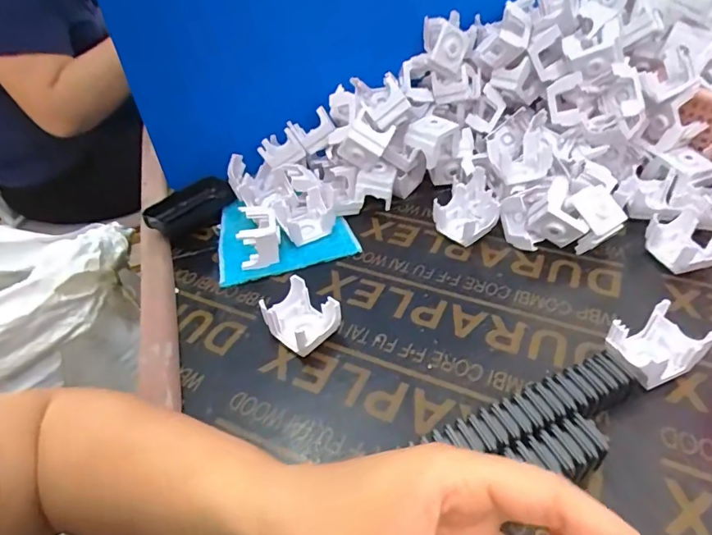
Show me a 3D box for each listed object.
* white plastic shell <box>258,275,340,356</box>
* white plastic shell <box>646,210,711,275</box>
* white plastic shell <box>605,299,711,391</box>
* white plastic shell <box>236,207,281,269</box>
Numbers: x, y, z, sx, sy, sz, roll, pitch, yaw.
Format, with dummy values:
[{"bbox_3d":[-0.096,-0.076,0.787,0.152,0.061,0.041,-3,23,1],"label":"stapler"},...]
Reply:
[{"bbox_3d":[-0.046,0.044,0.397,0.055,0.040,0.046,29,51,32],"label":"white plastic shell"},{"bbox_3d":[0.314,-0.023,0.440,0.046,0.038,0.061,-11,42,-6],"label":"white plastic shell"},{"bbox_3d":[0.225,0.061,0.355,0.067,0.039,0.051,-17,43,-13],"label":"white plastic shell"},{"bbox_3d":[-0.100,-0.035,0.480,0.042,0.042,0.061,-9,41,-4],"label":"white plastic shell"}]

